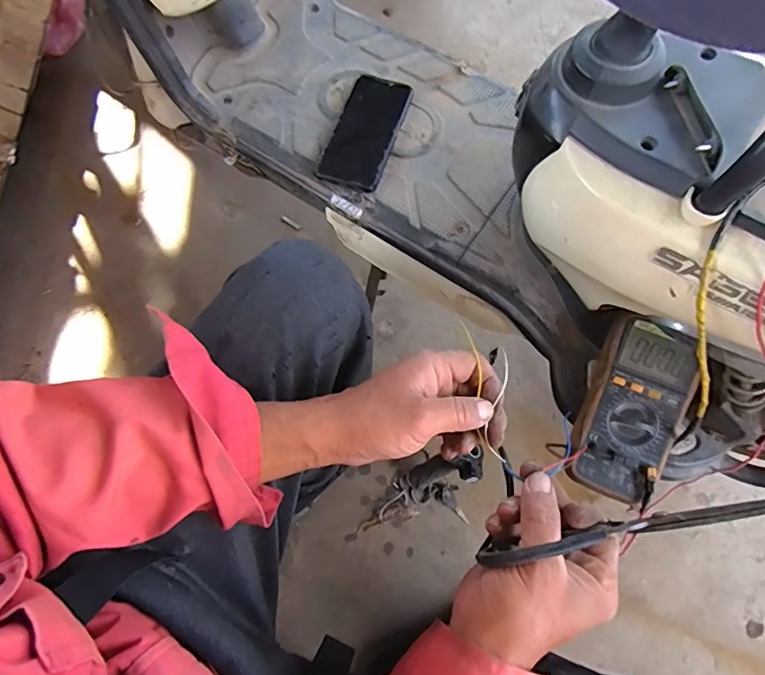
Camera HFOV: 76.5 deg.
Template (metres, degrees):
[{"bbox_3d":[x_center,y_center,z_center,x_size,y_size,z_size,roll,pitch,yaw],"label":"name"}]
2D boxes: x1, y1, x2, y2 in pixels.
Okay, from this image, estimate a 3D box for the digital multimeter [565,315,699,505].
[{"bbox_3d":[0.256,0.074,0.495,0.090,0.042,0.175,23,74,6],"label":"digital multimeter"}]

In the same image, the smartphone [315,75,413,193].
[{"bbox_3d":[-0.018,-0.258,0.598,0.075,0.013,0.161,19,74,5],"label":"smartphone"}]

